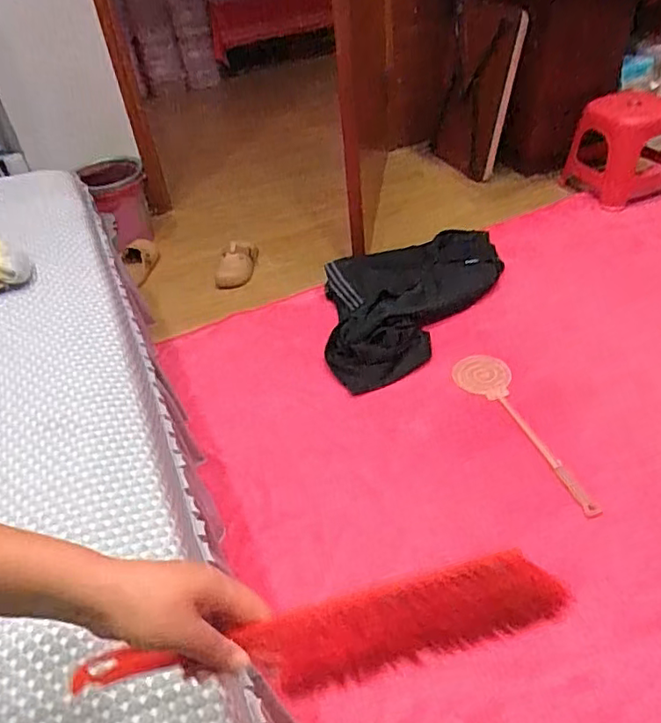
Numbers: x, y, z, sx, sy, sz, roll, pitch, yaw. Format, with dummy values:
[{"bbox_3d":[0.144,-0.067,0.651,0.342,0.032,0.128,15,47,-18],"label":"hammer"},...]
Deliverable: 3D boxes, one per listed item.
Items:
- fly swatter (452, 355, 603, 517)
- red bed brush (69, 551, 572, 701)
[{"bbox_3d":[0.458,0.146,1.389,0.136,0.019,0.516,-18,40,-13],"label":"fly swatter"},{"bbox_3d":[-0.011,0.202,0.432,0.349,0.020,0.068,-13,39,2],"label":"red bed brush"}]

